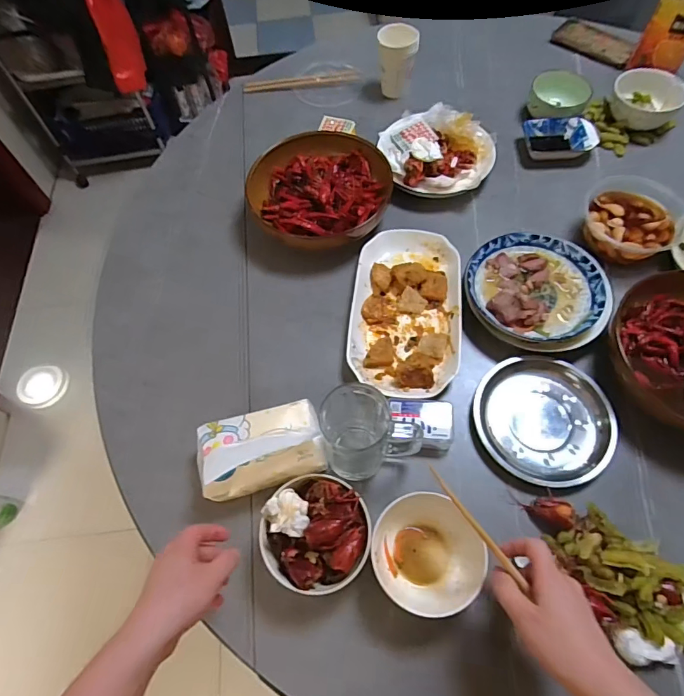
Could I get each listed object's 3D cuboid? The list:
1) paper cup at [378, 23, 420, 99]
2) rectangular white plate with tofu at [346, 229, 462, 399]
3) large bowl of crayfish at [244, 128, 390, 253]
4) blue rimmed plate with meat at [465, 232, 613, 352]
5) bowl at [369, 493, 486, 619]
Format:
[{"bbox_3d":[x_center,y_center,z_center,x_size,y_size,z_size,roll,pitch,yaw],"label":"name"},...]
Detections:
[{"bbox_3d":[0.103,-0.538,0.856,0.075,0.102,0.072,0,63,1],"label":"paper cup"},{"bbox_3d":[0.091,-0.057,0.651,0.149,0.039,0.269,5,63,4],"label":"rectangular white plate with tofu"},{"bbox_3d":[-0.032,-0.253,0.746,0.219,0.070,0.204,0,63,1],"label":"large bowl of crayfish"},{"bbox_3d":[0.271,-0.080,0.653,0.183,0.054,0.183,0,63,1],"label":"blue rimmed plate with meat"},{"bbox_3d":[0.092,0.222,0.499,0.113,0.064,0.120,0,63,1],"label":"bowl"}]

